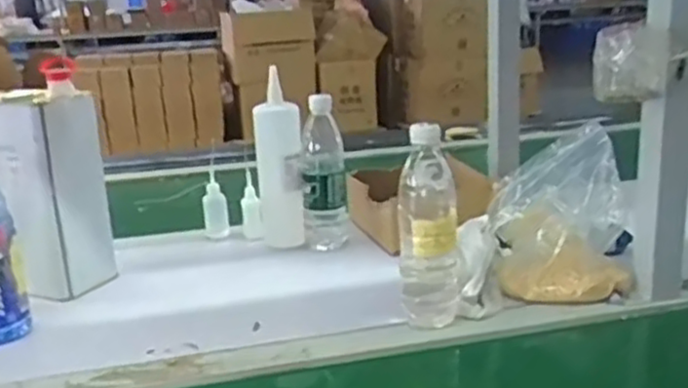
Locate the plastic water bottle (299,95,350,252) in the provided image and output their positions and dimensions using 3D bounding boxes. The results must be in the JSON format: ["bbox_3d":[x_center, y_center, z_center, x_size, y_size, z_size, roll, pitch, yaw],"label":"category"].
[{"bbox_3d":[-0.029,-0.012,1.071,0.066,0.243,0.057,-3,16,0],"label":"plastic water bottle"}]

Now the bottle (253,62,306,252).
[{"bbox_3d":[-0.096,-0.040,1.100,0.070,0.274,0.059,-4,16,-5],"label":"bottle"}]

